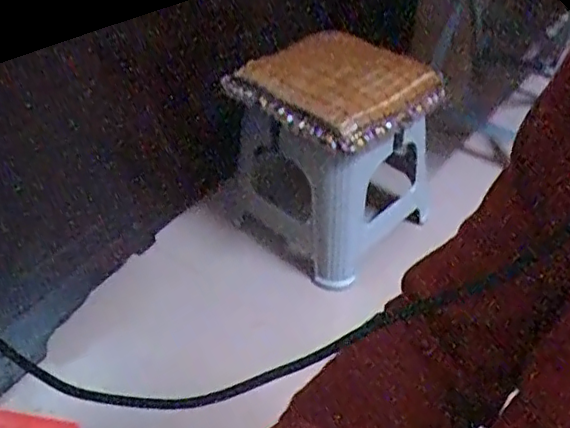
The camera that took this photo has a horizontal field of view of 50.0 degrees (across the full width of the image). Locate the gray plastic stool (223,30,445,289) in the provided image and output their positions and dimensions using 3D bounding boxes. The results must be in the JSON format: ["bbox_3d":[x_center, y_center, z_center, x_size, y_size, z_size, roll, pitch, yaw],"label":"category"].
[{"bbox_3d":[0.073,-0.100,1.179,0.305,0.367,0.291,30,50,29],"label":"gray plastic stool"}]

